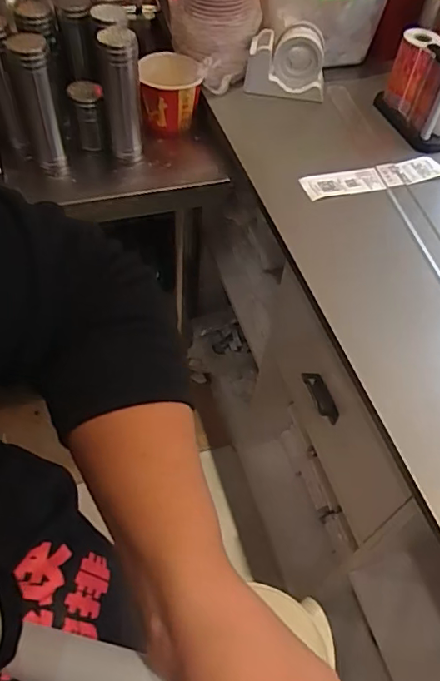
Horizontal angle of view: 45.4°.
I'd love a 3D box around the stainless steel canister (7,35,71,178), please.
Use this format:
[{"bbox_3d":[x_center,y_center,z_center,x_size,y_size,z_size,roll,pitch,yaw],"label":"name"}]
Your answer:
[{"bbox_3d":[-0.305,-0.387,0.901,0.056,0.243,0.069,-17,57,-16],"label":"stainless steel canister"}]

